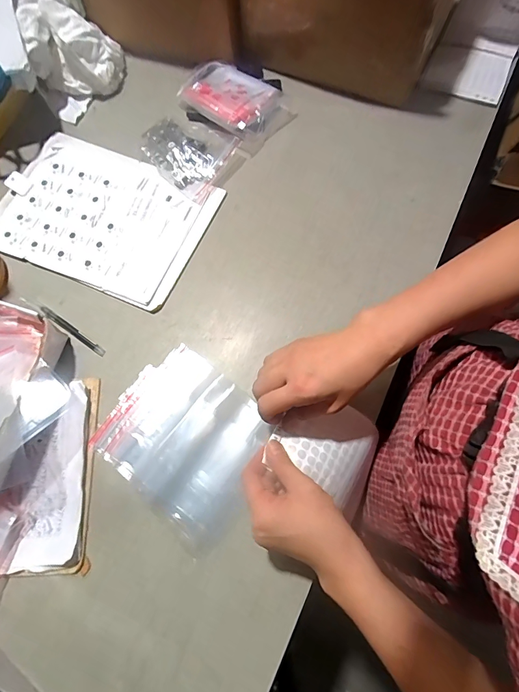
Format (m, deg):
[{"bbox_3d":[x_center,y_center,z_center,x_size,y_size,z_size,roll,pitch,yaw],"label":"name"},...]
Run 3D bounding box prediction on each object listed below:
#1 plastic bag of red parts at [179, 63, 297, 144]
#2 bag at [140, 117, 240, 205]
[{"bbox_3d":[-0.044,-0.423,0.626,0.185,0.037,0.131,40,76,14],"label":"plastic bag of red parts"},{"bbox_3d":[-0.122,-0.321,0.596,0.157,0.032,0.133,33,75,12],"label":"bag"}]

